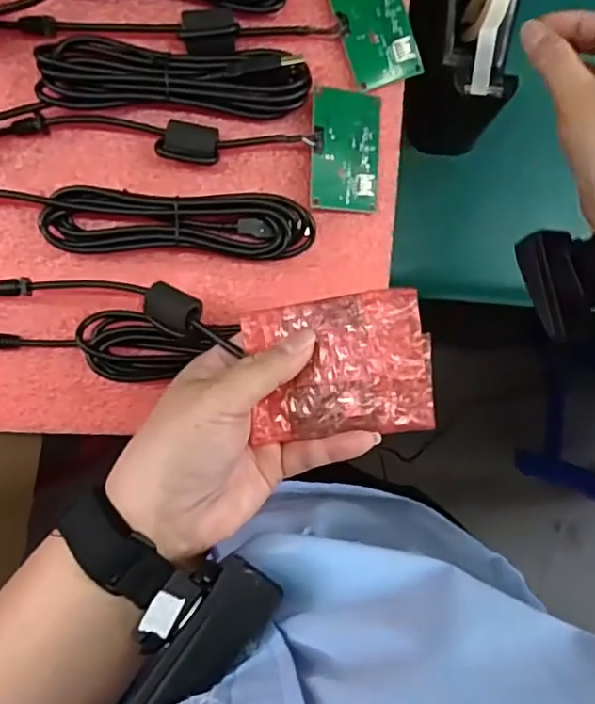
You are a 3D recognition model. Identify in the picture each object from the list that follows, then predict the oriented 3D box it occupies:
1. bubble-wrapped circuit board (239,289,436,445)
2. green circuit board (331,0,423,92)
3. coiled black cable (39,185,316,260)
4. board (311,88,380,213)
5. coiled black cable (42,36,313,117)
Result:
[{"bbox_3d":[0.020,0.007,0.300,0.090,0.008,0.069,-8,82,17],"label":"bubble-wrapped circuit board"},{"bbox_3d":[0.047,-0.199,0.361,0.044,0.005,0.069,-19,98,0],"label":"green circuit board"},{"bbox_3d":[-0.068,-0.075,0.350,0.152,0.016,0.036,2,97,-3],"label":"coiled black cable"},{"bbox_3d":[0.030,-0.121,0.361,0.043,0.007,0.069,-1,95,-19],"label":"board"},{"bbox_3d":[-0.068,-0.156,0.340,0.148,0.017,0.035,0,97,-3],"label":"coiled black cable"}]

